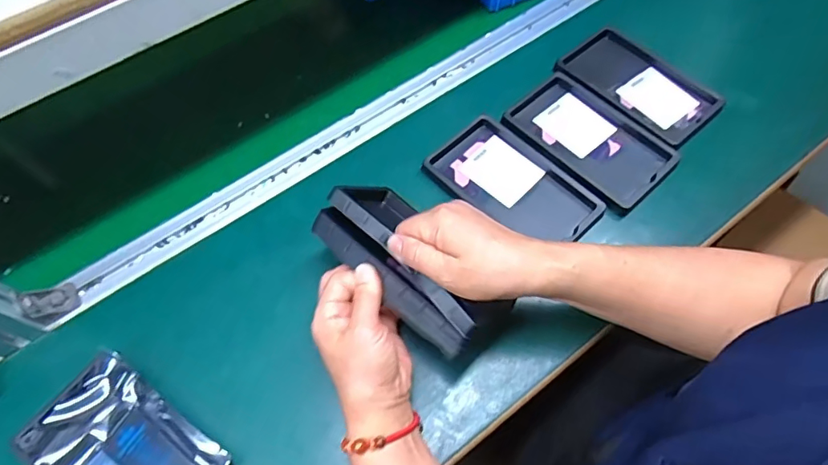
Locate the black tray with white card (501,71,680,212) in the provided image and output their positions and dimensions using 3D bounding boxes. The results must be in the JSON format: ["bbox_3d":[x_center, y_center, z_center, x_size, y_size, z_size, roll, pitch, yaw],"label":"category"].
[{"bbox_3d":[0.176,-0.097,0.521,0.102,0.017,0.167,-39,66,-17],"label":"black tray with white card"}]

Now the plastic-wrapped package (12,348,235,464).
[{"bbox_3d":[-0.226,0.175,0.393,0.165,0.021,0.097,31,67,19],"label":"plastic-wrapped package"}]

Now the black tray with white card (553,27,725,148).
[{"bbox_3d":[0.248,-0.164,0.553,0.103,0.020,0.156,-39,66,-17],"label":"black tray with white card"}]

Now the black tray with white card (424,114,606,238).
[{"bbox_3d":[0.096,-0.047,0.495,0.161,0.015,0.089,39,70,21],"label":"black tray with white card"}]

